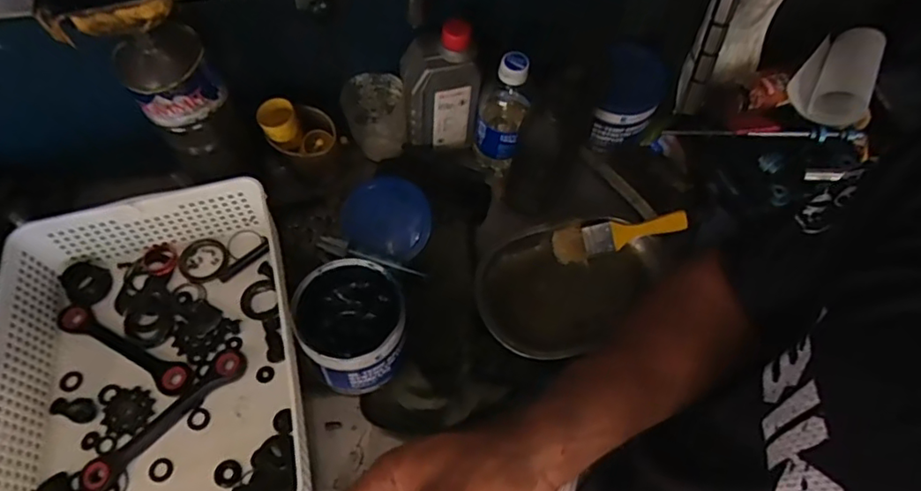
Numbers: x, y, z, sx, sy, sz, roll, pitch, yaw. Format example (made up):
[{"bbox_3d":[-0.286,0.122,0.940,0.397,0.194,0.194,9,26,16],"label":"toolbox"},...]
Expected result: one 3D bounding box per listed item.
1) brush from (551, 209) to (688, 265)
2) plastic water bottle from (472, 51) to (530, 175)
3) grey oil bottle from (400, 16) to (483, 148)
[{"bbox_3d":[0.179,-0.009,0.661,0.149,0.011,0.041,-8,89,3],"label":"brush"},{"bbox_3d":[0.048,-0.156,0.657,0.057,0.138,0.061,9,61,3],"label":"plastic water bottle"},{"bbox_3d":[-0.021,-0.173,0.649,0.080,0.150,0.048,-5,62,-5],"label":"grey oil bottle"}]

